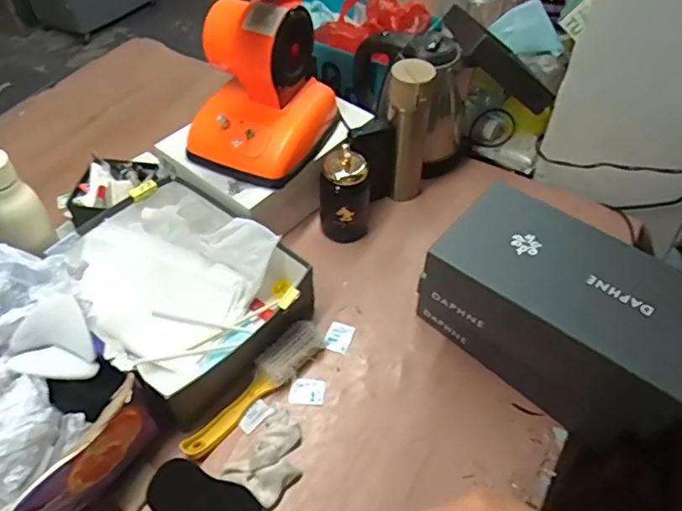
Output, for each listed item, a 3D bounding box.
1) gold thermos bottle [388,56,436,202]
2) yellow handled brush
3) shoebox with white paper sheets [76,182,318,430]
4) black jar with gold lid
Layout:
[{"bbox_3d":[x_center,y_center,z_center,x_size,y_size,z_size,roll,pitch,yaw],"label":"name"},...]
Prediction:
[{"bbox_3d":[0.105,-0.188,0.875,0.071,0.234,0.057,3,51,2],"label":"gold thermos bottle"},{"bbox_3d":[-0.108,0.171,0.712,0.053,0.031,0.224,32,57,23],"label":"yellow handled brush"},{"bbox_3d":[-0.223,0.039,0.771,0.320,0.112,0.254,36,59,26],"label":"shoebox with white paper sheets"},{"bbox_3d":[0.007,-0.092,0.853,0.073,0.159,0.065,3,51,2],"label":"black jar with gold lid"}]

